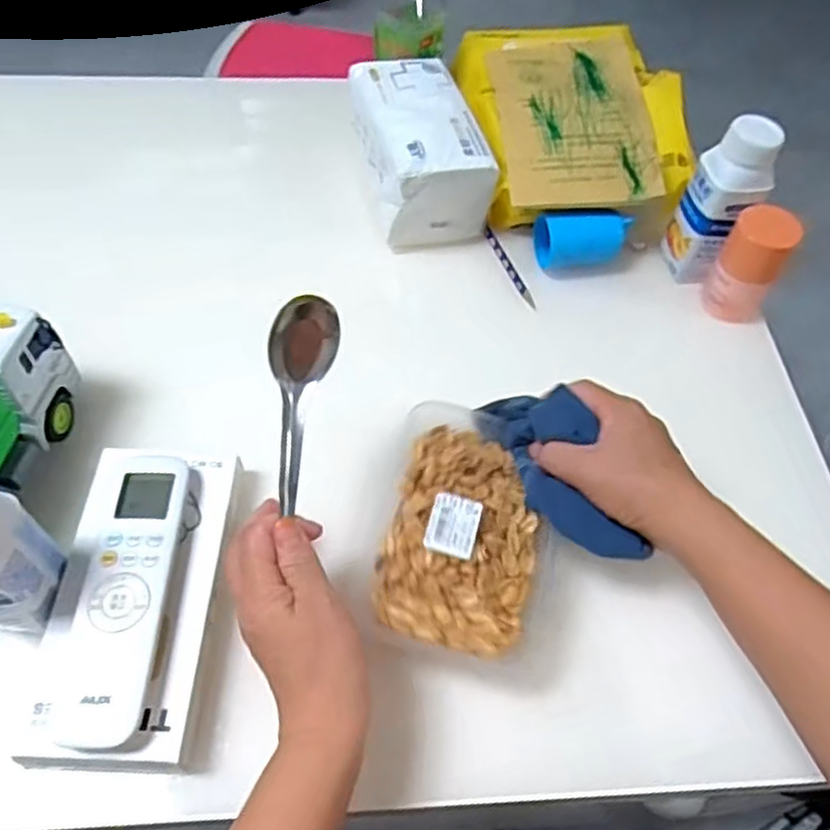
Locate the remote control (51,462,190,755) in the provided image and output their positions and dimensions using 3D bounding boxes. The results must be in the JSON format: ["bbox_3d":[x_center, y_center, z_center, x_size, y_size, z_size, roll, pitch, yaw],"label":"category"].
[{"bbox_3d":[-0.170,0.100,0.420,0.051,0.021,0.172,1,57,-3],"label":"remote control"}]

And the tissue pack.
[{"bbox_3d":[0.000,-0.234,0.636,0.093,0.079,0.150,-14,59,-13],"label":"tissue pack"}]

